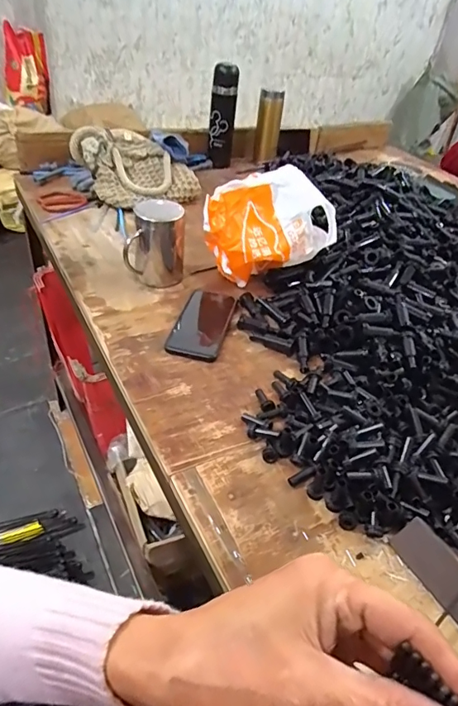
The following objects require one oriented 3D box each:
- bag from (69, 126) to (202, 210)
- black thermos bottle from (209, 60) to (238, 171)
[{"bbox_3d":[-0.199,-0.417,1.032,0.214,0.121,0.211,35,47,29],"label":"bag"},{"bbox_3d":[-0.018,-0.585,1.197,0.063,0.243,0.064,7,40,-1],"label":"black thermos bottle"}]

